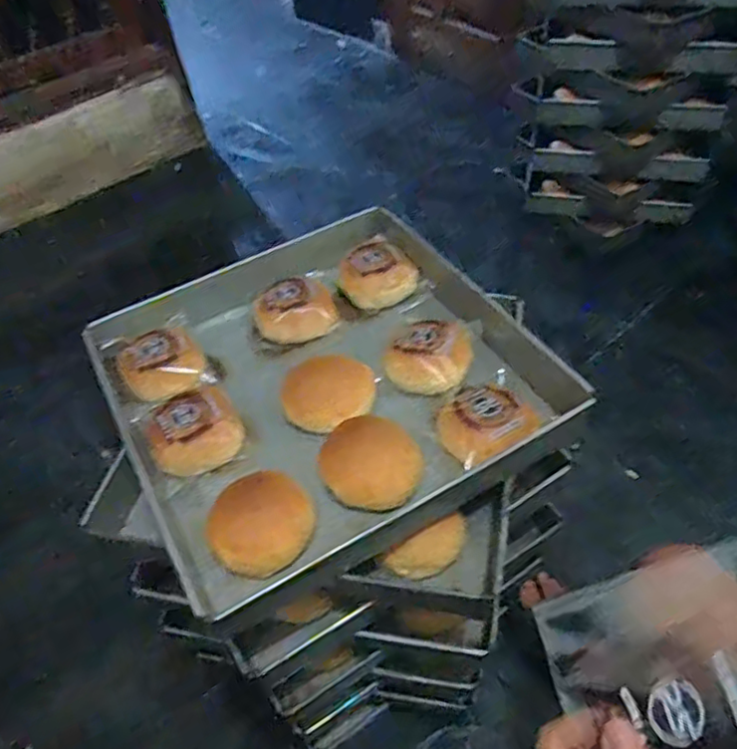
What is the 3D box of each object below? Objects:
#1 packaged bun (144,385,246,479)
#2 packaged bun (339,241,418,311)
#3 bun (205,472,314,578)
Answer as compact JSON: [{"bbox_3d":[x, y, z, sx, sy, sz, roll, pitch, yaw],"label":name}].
[{"bbox_3d":[-0.181,0.060,0.651,0.095,0.045,0.085,-24,51,-14],"label":"packaged bun"},{"bbox_3d":[0.012,-0.126,0.787,0.097,0.040,0.080,-13,49,-5],"label":"packaged bun"},{"bbox_3d":[-0.094,0.134,0.567,0.096,0.048,0.079,-28,52,-17],"label":"bun"}]

